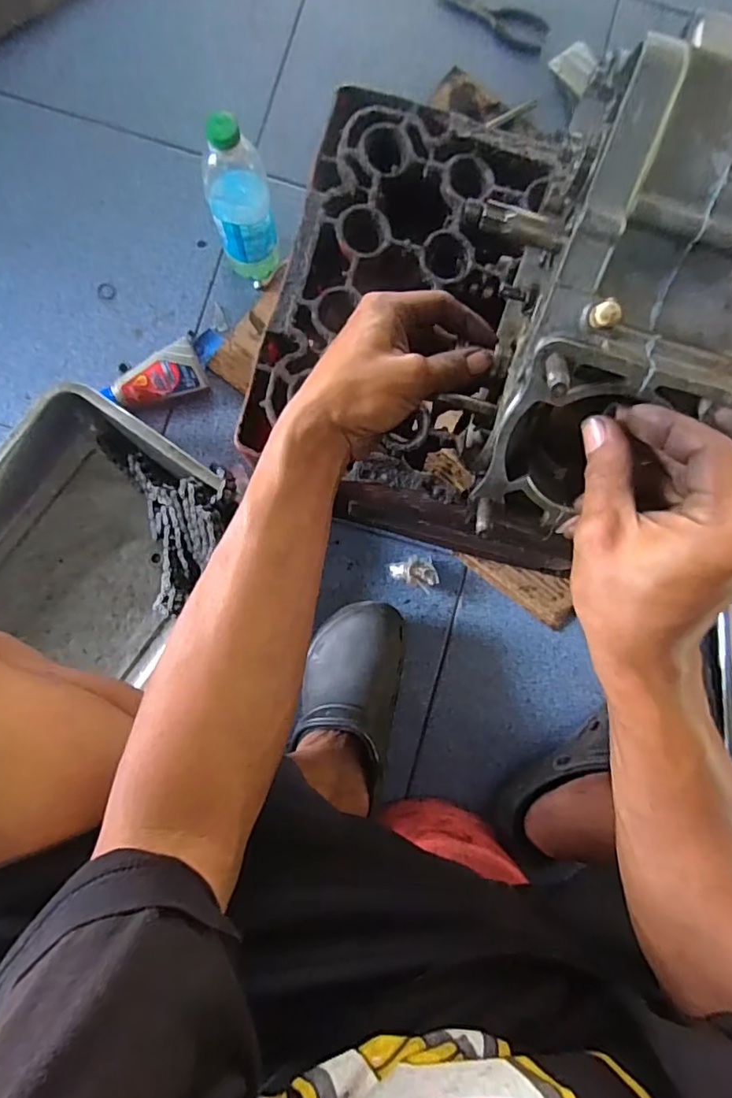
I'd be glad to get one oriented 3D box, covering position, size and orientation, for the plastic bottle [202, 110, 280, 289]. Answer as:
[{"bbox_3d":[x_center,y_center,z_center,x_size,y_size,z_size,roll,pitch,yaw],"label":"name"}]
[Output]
[{"bbox_3d":[-0.133,-0.364,0.599,0.062,0.214,0.054,-15,87,-4],"label":"plastic bottle"}]

